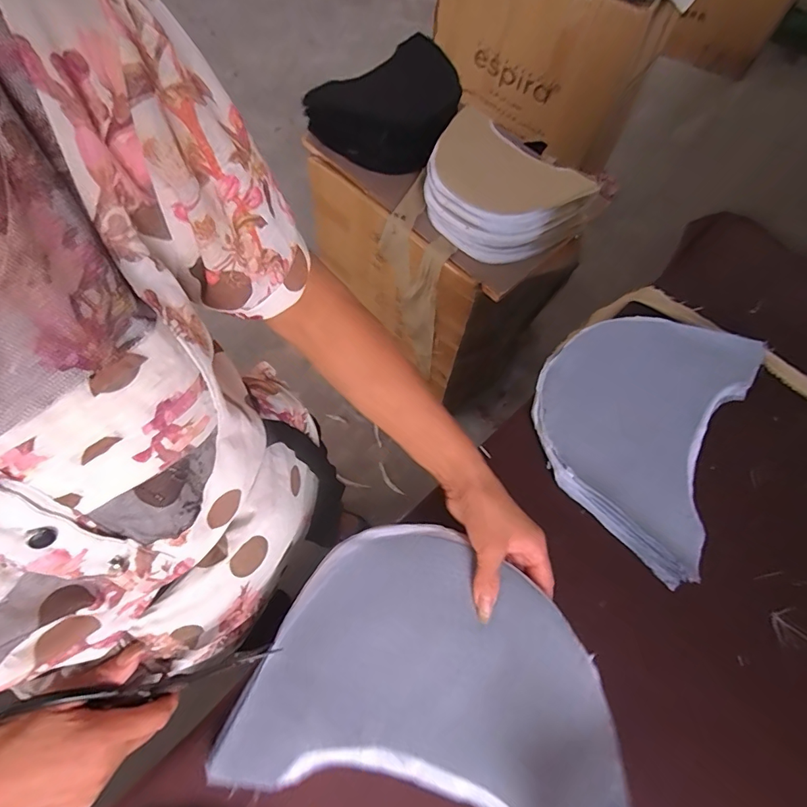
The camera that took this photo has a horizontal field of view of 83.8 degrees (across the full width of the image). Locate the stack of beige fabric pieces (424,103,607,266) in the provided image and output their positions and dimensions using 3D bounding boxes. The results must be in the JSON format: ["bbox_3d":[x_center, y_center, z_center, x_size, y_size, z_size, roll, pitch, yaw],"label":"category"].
[{"bbox_3d":[0.173,-0.387,0.854,0.306,0.110,0.196,34,67,13],"label":"stack of beige fabric pieces"}]

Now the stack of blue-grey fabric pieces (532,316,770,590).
[{"bbox_3d":[0.258,0.009,0.502,0.205,0.033,0.293,30,67,11],"label":"stack of blue-grey fabric pieces"}]

